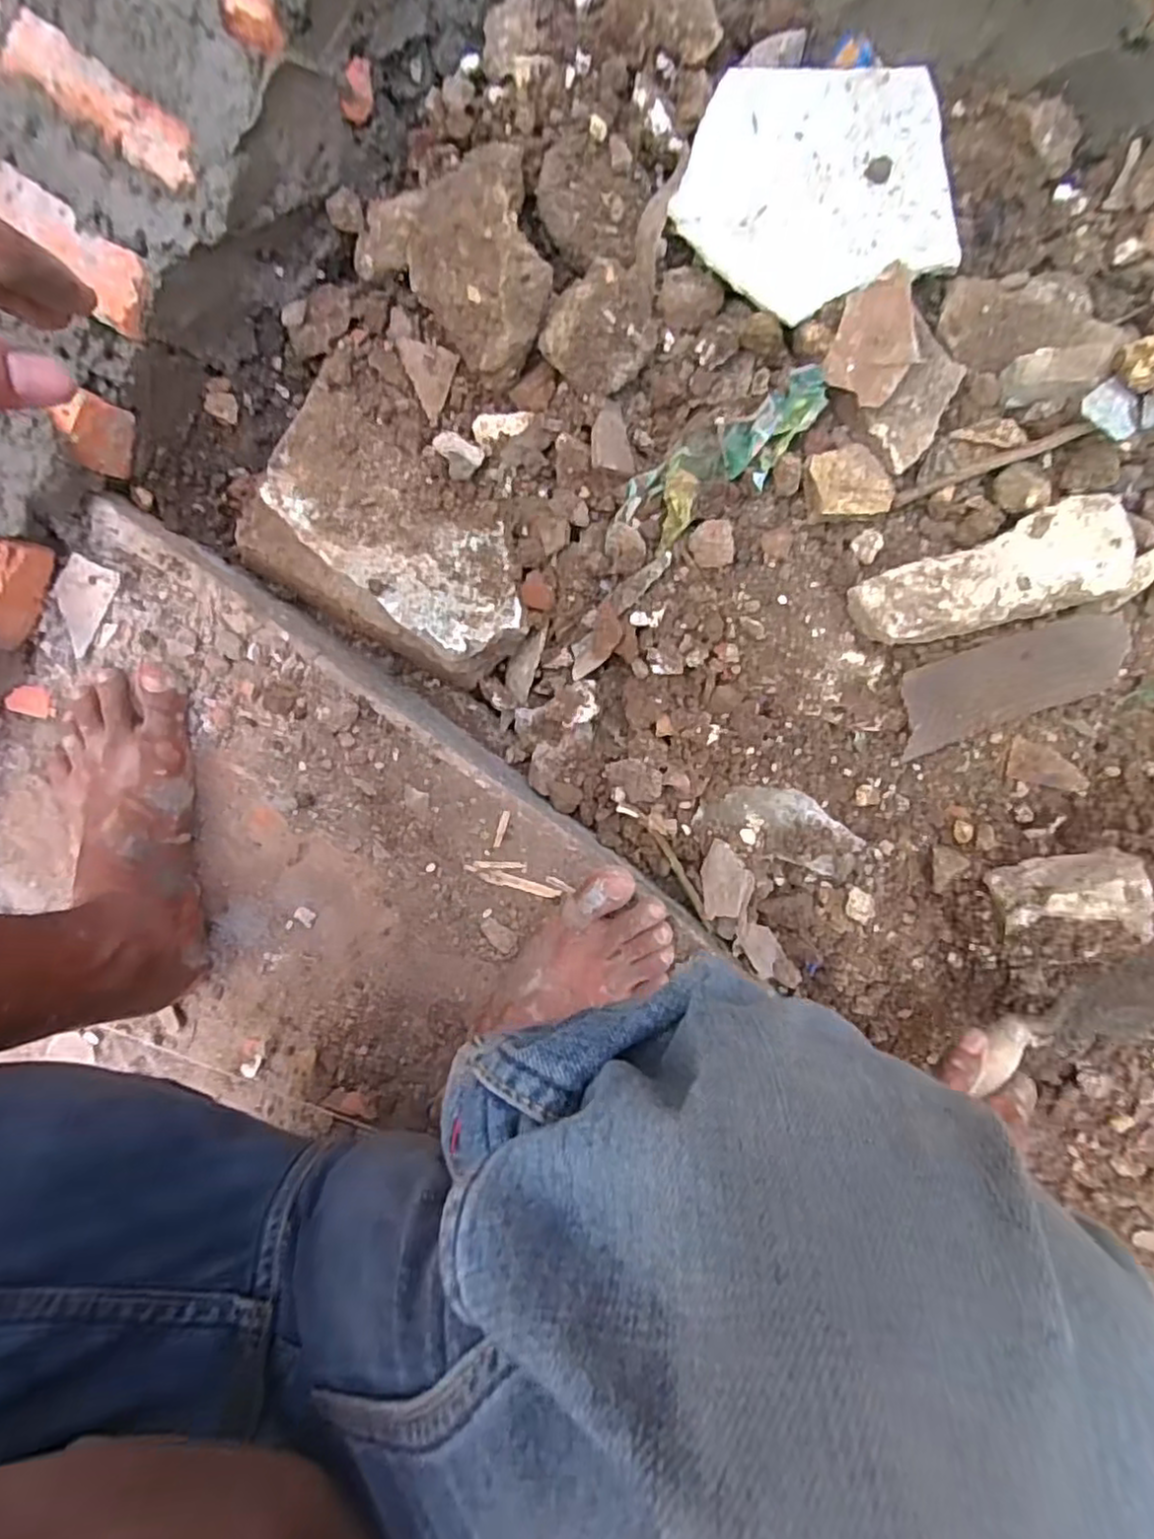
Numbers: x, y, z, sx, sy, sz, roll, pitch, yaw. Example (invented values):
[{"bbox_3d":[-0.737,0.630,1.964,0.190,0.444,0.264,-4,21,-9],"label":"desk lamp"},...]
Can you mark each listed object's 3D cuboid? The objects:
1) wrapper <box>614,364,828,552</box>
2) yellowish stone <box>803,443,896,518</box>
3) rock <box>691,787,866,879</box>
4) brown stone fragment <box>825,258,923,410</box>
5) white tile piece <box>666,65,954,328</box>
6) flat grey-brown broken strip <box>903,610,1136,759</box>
[{"bbox_3d":[0.098,-0.205,0.453,0.149,0.033,0.053,-33,98,9],"label":"wrapper"},{"bbox_3d":[0.182,-0.193,0.463,0.057,0.014,0.045,-4,103,3],"label":"yellowish stone"},{"bbox_3d":[0.150,0.042,0.515,0.113,0.015,0.050,13,103,-1],"label":"rock"},{"bbox_3d":[0.190,-0.272,0.437,0.050,0.006,0.074,19,107,9],"label":"brown stone fragment"},{"bbox_3d":[0.150,-0.368,0.438,0.167,0.014,0.143,-13,102,5],"label":"white tile piece"},{"bbox_3d":[0.299,-0.062,0.476,0.149,0.008,0.065,-21,118,5],"label":"flat grey-brown broken strip"}]

